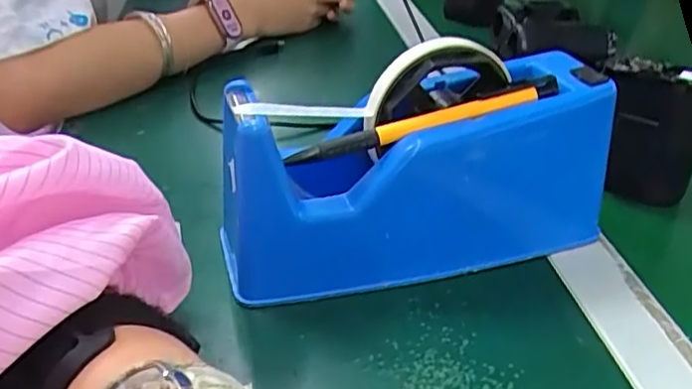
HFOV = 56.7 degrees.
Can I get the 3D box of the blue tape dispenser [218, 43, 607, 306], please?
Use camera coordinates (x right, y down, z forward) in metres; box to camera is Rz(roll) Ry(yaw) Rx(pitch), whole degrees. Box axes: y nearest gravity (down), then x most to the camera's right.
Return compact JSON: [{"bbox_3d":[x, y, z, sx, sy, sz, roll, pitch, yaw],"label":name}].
[{"bbox_3d":[0.036,-0.013,0.340,0.208,0.098,0.070,-8,33,-13],"label":"blue tape dispenser"}]

